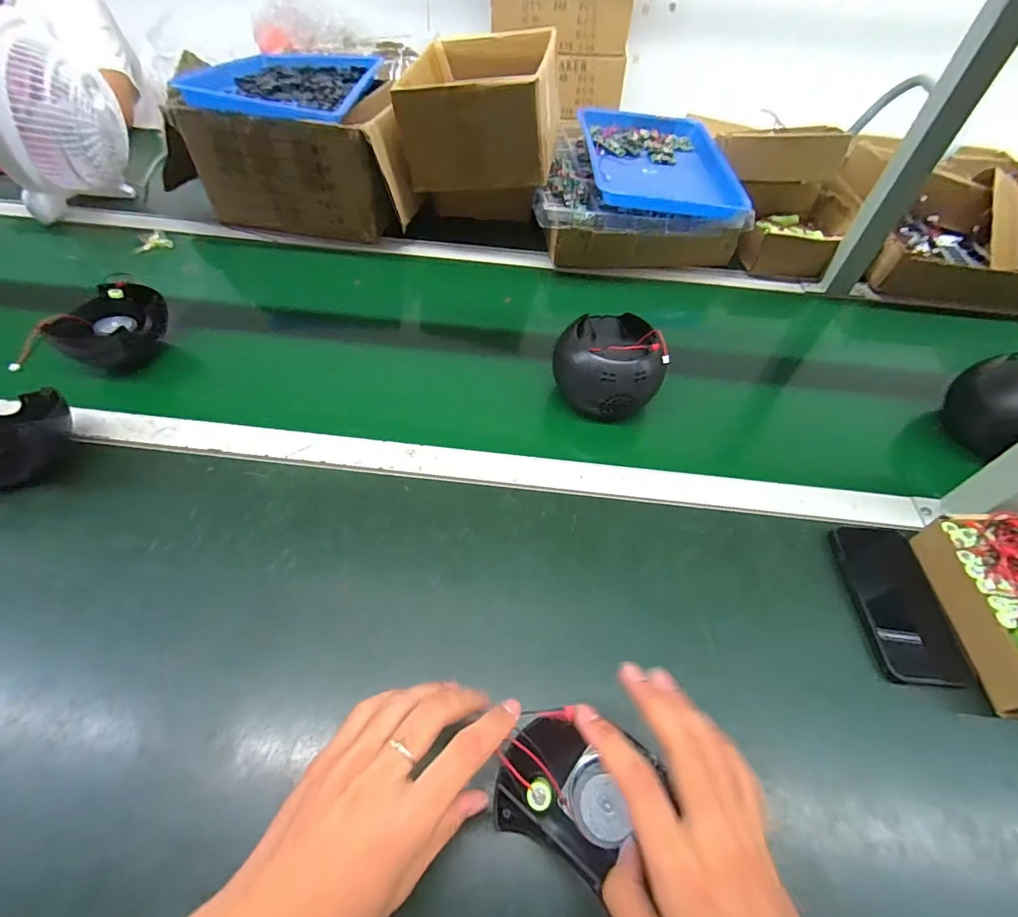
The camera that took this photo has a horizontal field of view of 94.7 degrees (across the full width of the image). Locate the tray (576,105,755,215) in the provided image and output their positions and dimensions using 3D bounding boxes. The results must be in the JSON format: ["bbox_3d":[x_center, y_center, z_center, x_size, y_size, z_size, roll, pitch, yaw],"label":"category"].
[{"bbox_3d":[0.255,-0.536,0.831,0.248,0.044,0.357,1,53,-3],"label":"tray"}]

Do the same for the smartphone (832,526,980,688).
[{"bbox_3d":[0.363,0.133,0.441,0.075,0.012,0.144,2,54,0],"label":"smartphone"}]

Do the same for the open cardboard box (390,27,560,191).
[{"bbox_3d":[-0.043,-0.600,0.798,0.244,0.143,0.302,8,53,3],"label":"open cardboard box"}]

